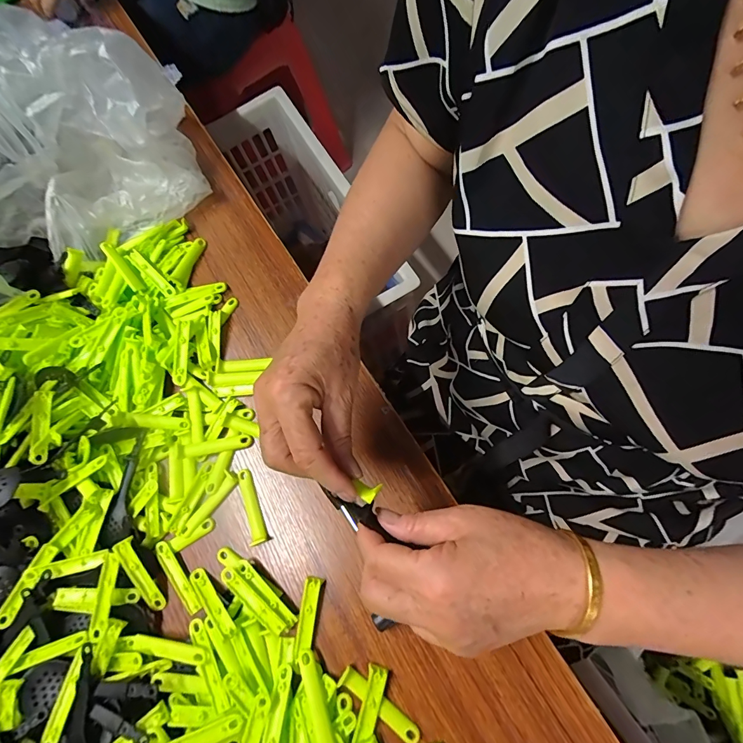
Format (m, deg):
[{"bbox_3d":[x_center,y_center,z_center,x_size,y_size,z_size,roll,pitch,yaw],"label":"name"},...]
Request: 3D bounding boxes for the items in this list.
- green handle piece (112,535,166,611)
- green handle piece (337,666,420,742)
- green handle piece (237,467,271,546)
[{"bbox_3d":[-0.222,0.196,0.381,0.018,0.007,0.075,-29,96,-9],"label":"green handle piece"},{"bbox_3d":[0.007,0.279,0.331,0.075,0.004,0.017,30,77,17],"label":"green handle piece"},{"bbox_3d":[-0.122,0.136,0.402,0.016,0.008,0.075,-22,69,0],"label":"green handle piece"}]

